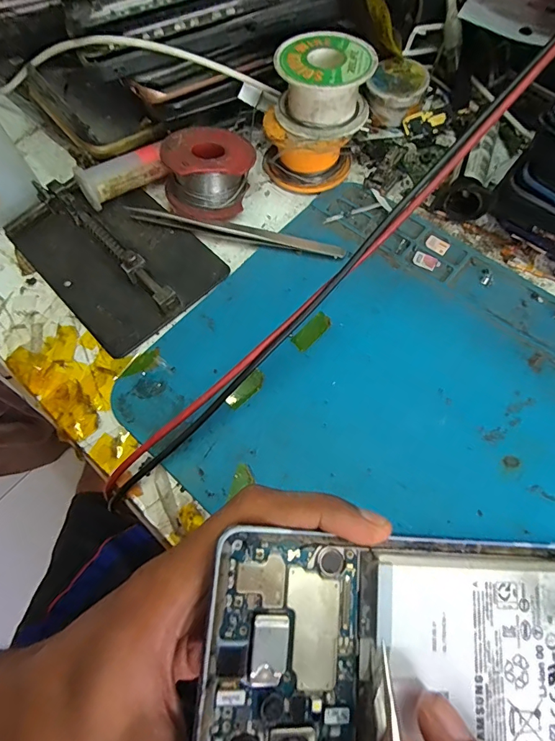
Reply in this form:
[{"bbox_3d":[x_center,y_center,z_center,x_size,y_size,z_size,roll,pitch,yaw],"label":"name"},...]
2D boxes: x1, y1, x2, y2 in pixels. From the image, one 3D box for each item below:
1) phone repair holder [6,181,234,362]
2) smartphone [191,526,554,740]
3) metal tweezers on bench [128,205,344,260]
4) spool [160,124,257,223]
[{"bbox_3d":[-0.092,-0.069,0.231,0.078,0.012,0.111,-42,72,-14],"label":"phone repair holder"},{"bbox_3d":[0.053,0.092,0.130,0.152,0.004,0.072,8,75,-11],"label":"smartphone"},{"bbox_3d":[-0.024,-0.081,0.239,0.126,0.008,0.012,12,68,7],"label":"metal tweezers on bench"},{"bbox_3d":[-0.038,-0.118,0.240,0.048,0.031,0.051,-1,67,2],"label":"spool"}]

